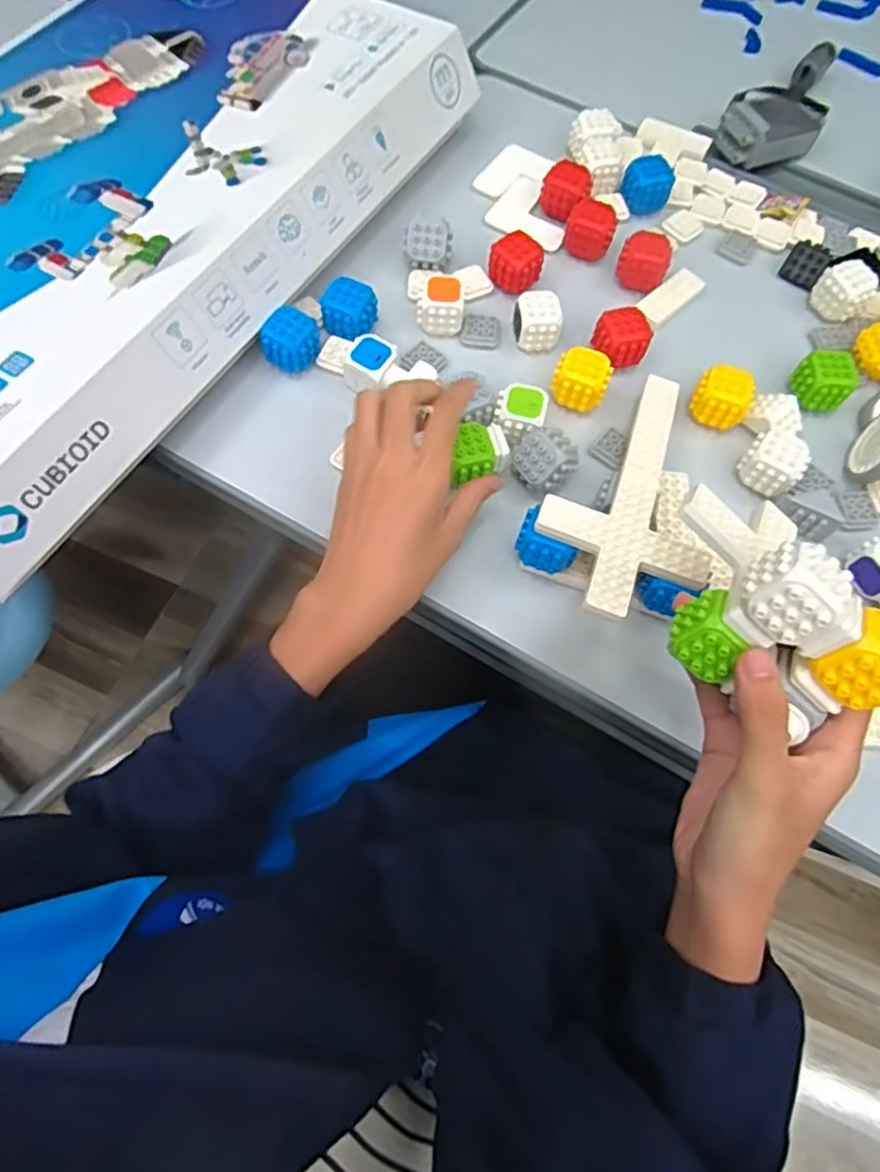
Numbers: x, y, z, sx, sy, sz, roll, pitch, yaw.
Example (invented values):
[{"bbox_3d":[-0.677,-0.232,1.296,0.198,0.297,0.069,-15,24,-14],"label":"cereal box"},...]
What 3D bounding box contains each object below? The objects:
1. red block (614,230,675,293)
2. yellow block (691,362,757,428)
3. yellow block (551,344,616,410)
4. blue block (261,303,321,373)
[{"bbox_3d":[0.160,-0.256,0.515,0.039,0.035,0.036,23,68,6],"label":"red block"},{"bbox_3d":[0.198,-0.133,0.465,0.037,0.032,0.028,21,68,6],"label":"yellow block"},{"bbox_3d":[0.100,-0.146,0.469,0.038,0.032,0.030,17,67,4],"label":"yellow block"},{"bbox_3d":[-0.106,-0.174,0.470,0.035,0.030,0.035,20,67,5],"label":"blue block"}]

